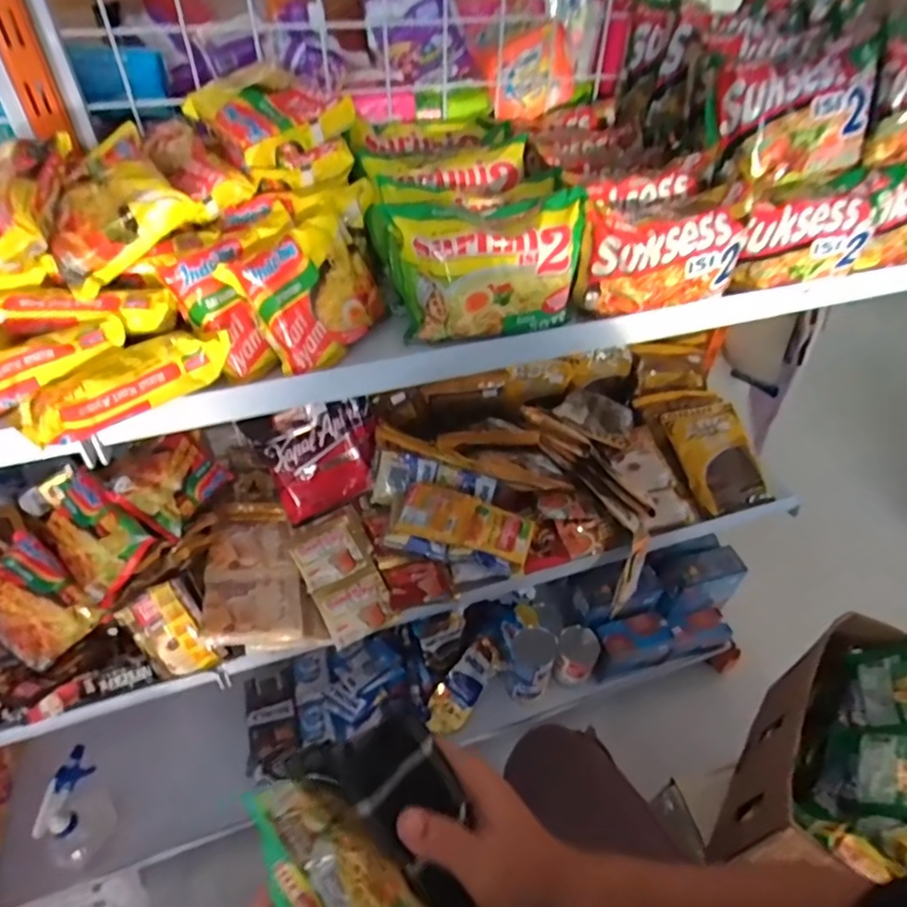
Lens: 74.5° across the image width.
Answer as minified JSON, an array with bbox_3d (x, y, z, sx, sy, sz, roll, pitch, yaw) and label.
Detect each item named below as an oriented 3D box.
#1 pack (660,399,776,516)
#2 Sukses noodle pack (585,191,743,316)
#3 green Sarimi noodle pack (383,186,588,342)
[{"bbox_3d":[0.409,0.004,0.921,0.127,0.027,0.170,-13,73,-8],"label":"pack"},{"bbox_3d":[0.183,-0.171,0.522,0.137,0.082,0.046,-14,48,-15],"label":"Sukses noodle pack"},{"bbox_3d":[0.036,-0.157,0.504,0.162,0.097,0.058,-10,47,-12],"label":"green Sarimi noodle pack"}]

